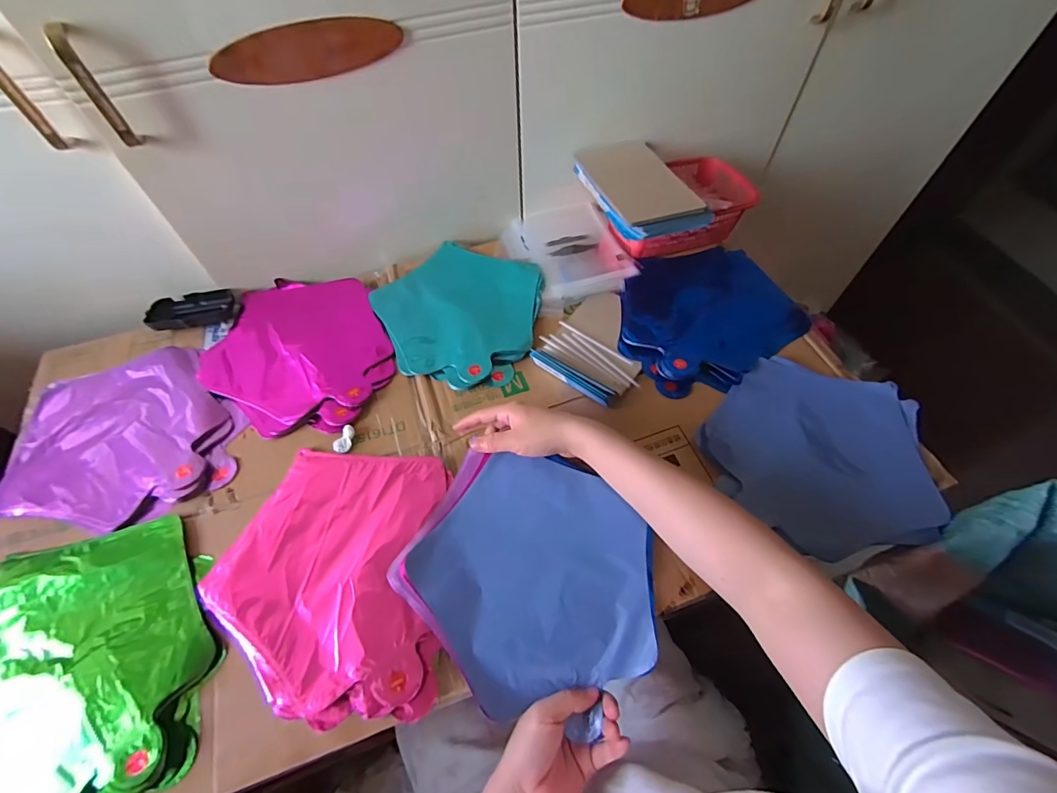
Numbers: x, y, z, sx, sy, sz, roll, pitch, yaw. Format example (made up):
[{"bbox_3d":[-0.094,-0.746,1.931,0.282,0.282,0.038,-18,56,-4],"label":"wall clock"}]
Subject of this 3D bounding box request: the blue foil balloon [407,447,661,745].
[{"bbox_3d":[0.012,0.175,0.443,0.225,0.038,0.213,0,57,1],"label":"blue foil balloon"}]

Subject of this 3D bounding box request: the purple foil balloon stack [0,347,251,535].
[{"bbox_3d":[-0.473,0.044,0.532,0.239,0.018,0.242,-26,61,-15],"label":"purple foil balloon stack"}]

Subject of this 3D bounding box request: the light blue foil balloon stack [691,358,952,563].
[{"bbox_3d":[0.333,0.071,0.512,0.241,0.033,0.259,37,65,22],"label":"light blue foil balloon stack"}]

